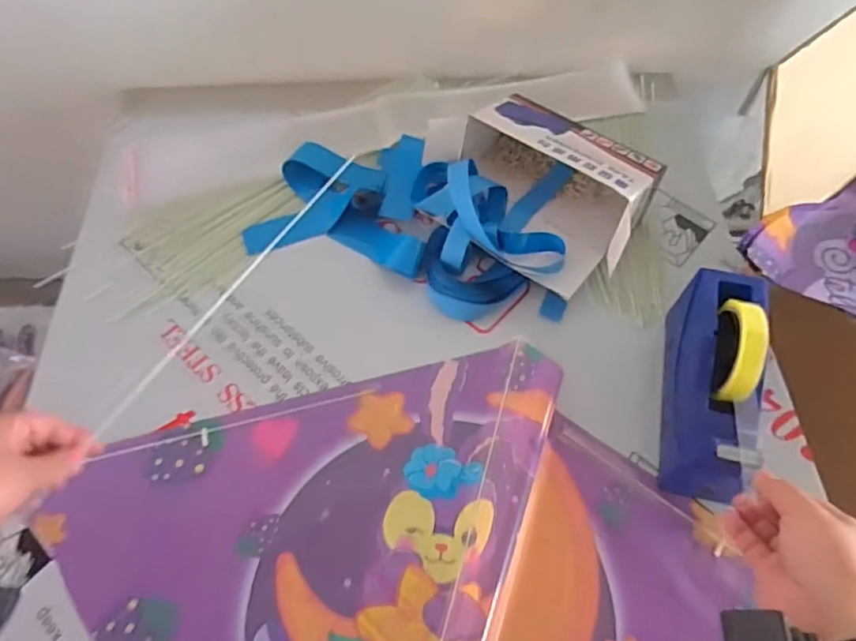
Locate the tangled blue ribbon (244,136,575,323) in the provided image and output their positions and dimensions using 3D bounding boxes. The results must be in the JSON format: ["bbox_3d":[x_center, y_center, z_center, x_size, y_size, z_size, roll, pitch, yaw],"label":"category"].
[{"bbox_3d":[-0.010,-0.136,0.735,0.369,0.058,0.208,16,61,9],"label":"tangled blue ribbon"}]

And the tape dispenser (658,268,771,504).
[{"bbox_3d":[0.266,0.064,0.582,0.073,0.117,0.225,12,60,8],"label":"tape dispenser"}]

